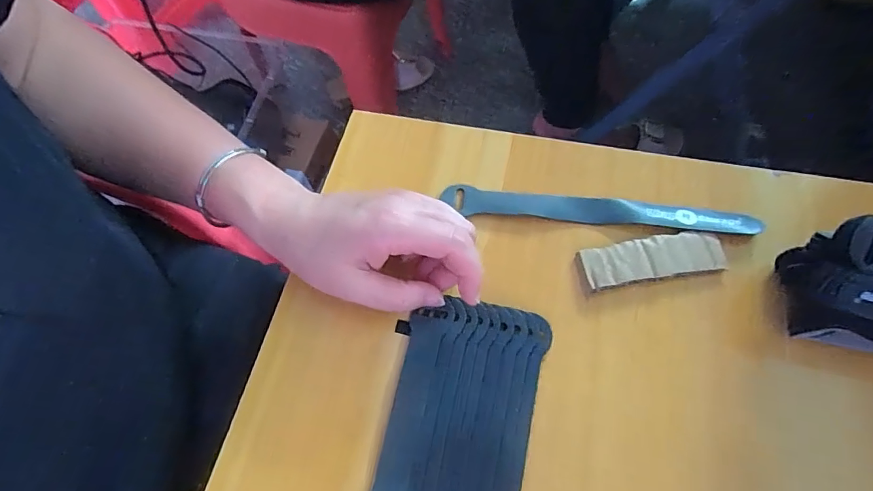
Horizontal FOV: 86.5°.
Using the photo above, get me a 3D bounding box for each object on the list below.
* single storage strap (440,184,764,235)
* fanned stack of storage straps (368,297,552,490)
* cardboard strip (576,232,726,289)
[{"bbox_3d":[0.106,-0.023,0.310,0.202,0.005,0.019,5,69,6],"label":"single storage strap"},{"bbox_3d":[0.004,0.126,0.241,0.077,0.017,0.196,13,65,7],"label":"fanned stack of storage straps"},{"bbox_3d":[0.134,0.008,0.289,0.089,0.008,0.027,-10,65,0],"label":"cardboard strip"}]

